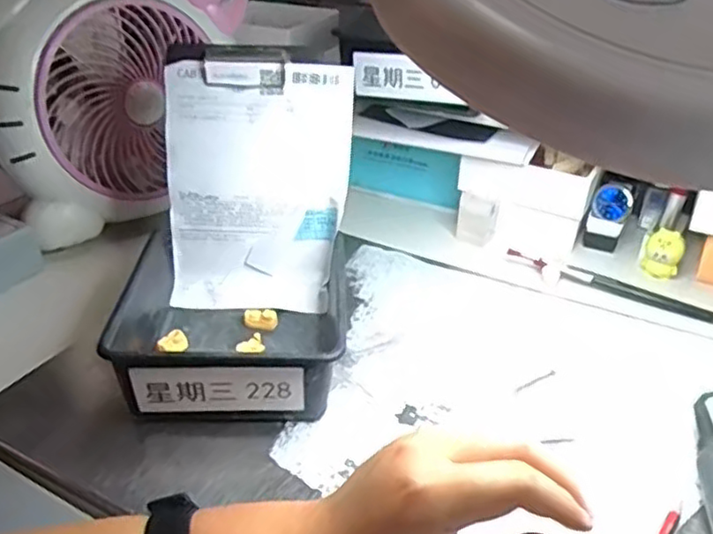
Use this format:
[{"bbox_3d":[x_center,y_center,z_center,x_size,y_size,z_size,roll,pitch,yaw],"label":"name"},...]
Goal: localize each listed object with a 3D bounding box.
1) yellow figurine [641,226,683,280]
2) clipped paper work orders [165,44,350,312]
[{"bbox_3d":[0.292,-0.012,0.641,0.032,0.043,0.026,16,34,22],"label":"yellow figurine"},{"bbox_3d":[-0.084,-0.068,0.558,0.142,0.211,0.015,2,16,-3],"label":"clipped paper work orders"}]

